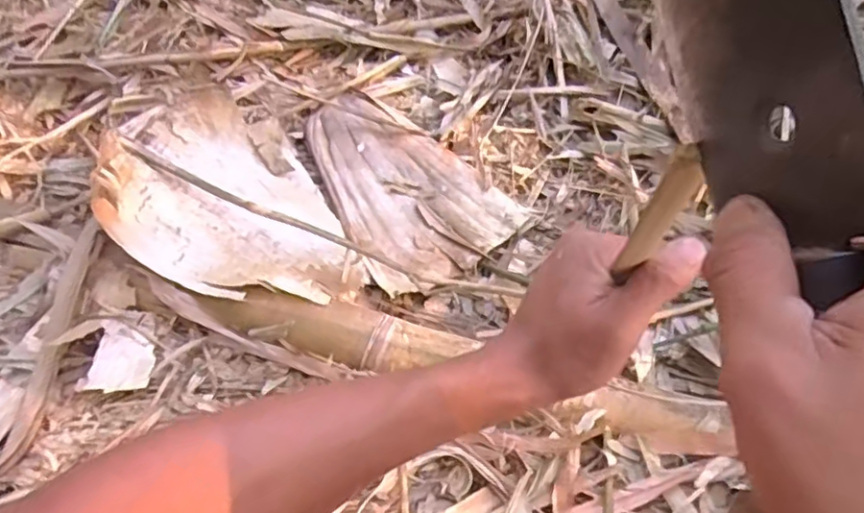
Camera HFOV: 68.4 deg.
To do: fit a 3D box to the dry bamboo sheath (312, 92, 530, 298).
[{"bbox_3d":[-0.045,-0.115,0.914,0.220,0.024,0.350,-31,60,-12],"label":"dry bamboo sheath"}]

